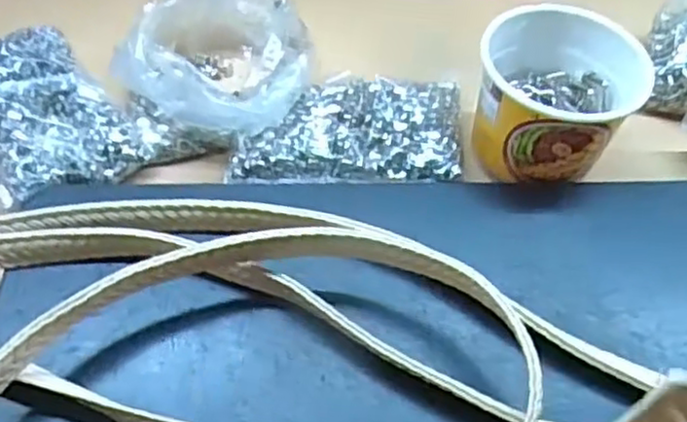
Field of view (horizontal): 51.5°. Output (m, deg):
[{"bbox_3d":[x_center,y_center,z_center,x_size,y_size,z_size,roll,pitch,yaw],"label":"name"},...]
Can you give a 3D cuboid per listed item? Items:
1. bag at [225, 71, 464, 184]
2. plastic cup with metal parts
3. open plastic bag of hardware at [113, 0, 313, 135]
[{"bbox_3d":[0.004,-0.053,0.445,0.139,0.014,0.079,3,52,-1],"label":"bag"},{"bbox_3d":[0.126,-0.071,0.427,0.090,0.065,0.093,2,52,-2],"label":"plastic cup with metal parts"},{"bbox_3d":[-0.071,-0.101,0.458,0.120,0.043,0.118,-34,61,-26],"label":"open plastic bag of hardware"}]

